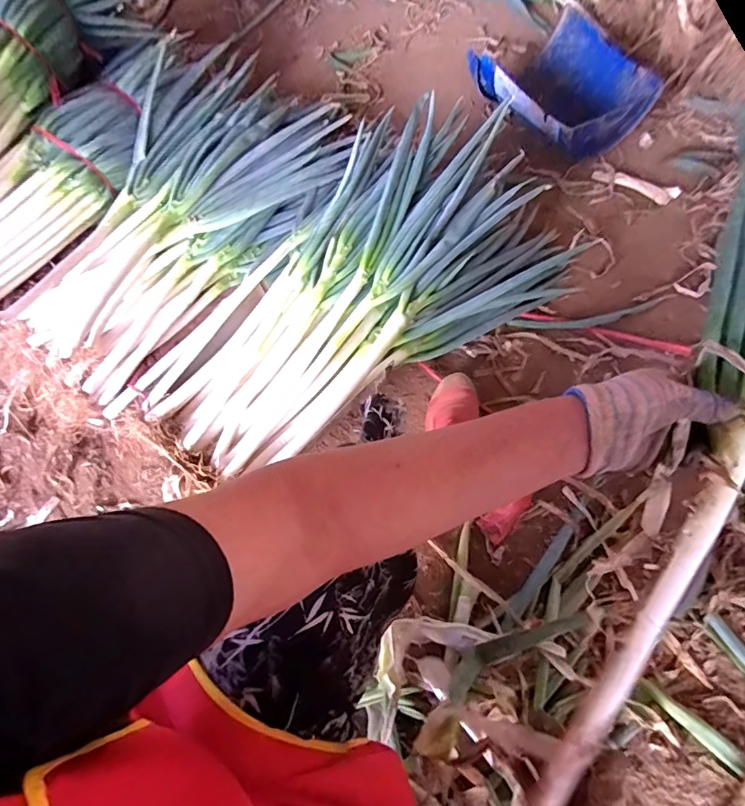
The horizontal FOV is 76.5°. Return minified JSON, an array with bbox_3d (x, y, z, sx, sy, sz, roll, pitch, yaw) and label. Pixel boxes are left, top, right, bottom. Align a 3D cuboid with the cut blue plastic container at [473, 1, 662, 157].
[{"bbox_3d":[0.473,-0.784,1.205,0.390,0.140,0.428,-25,65,-10],"label":"cut blue plastic container"}]

